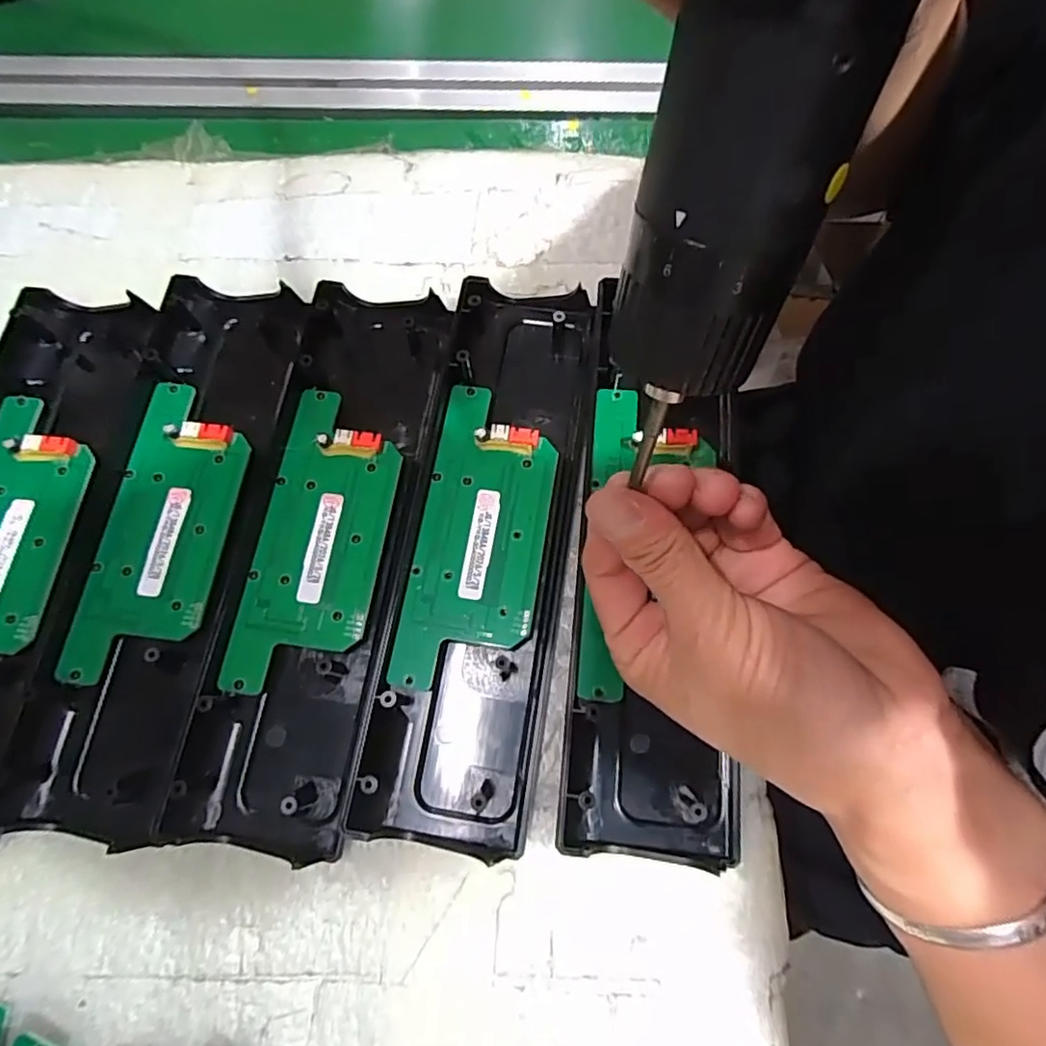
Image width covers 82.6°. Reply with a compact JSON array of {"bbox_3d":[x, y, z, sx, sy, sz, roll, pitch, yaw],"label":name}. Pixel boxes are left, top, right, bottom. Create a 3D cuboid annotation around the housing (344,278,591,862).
[{"bbox_3d":[-0.018,0.004,0.261,0.070,0.019,0.243,7,72,3],"label":"housing"}]

